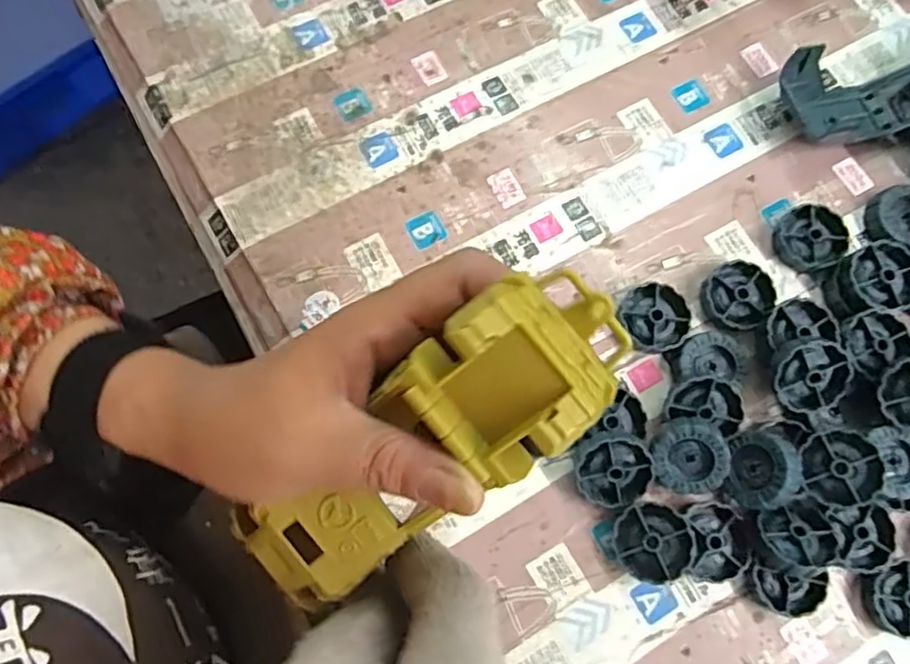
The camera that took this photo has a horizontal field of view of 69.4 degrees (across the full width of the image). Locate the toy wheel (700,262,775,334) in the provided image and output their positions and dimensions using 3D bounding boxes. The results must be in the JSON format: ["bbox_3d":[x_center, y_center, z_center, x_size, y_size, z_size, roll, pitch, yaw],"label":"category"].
[{"bbox_3d":[0.160,-0.019,0.372,0.040,0.013,0.036,-35,79,-10],"label":"toy wheel"}]

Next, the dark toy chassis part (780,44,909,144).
[{"bbox_3d":[0.262,-0.145,0.400,0.121,0.032,0.049,-6,75,-4],"label":"dark toy chassis part"}]

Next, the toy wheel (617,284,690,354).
[{"bbox_3d":[0.111,-0.007,0.369,0.036,0.012,0.037,0,75,-2],"label":"toy wheel"}]

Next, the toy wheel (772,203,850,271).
[{"bbox_3d":[0.207,-0.054,0.382,0.038,0.014,0.038,0,75,-2],"label":"toy wheel"}]

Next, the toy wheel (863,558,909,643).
[{"bbox_3d":[0.234,0.139,0.342,0.036,0.014,0.039,0,75,-2],"label":"toy wheel"}]

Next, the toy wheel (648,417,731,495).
[{"bbox_3d":[0.122,0.065,0.344,0.038,0.015,0.037,29,103,6],"label":"toy wheel"}]

